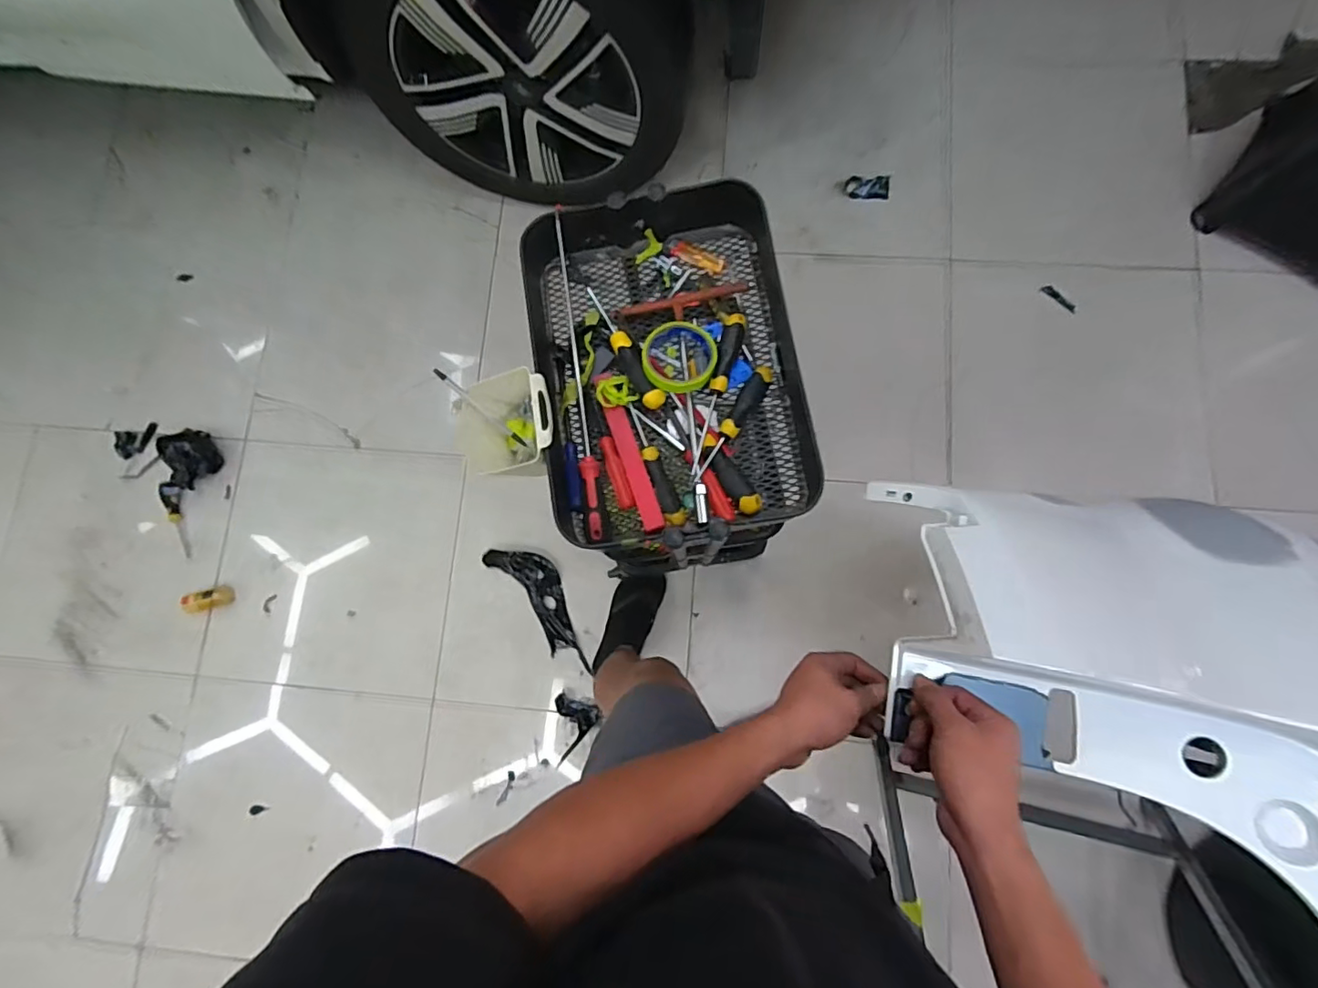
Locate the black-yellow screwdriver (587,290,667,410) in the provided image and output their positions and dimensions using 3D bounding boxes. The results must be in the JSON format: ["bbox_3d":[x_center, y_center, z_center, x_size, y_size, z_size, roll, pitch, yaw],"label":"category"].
[{"bbox_3d":[-0.046,-0.190,0.732,0.027,0.023,0.196,-28,69,0],"label":"black-yellow screwdriver"}]

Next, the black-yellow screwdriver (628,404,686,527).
[{"bbox_3d":[-0.003,-0.037,0.704,0.026,0.026,0.160,-19,80,1],"label":"black-yellow screwdriver"}]

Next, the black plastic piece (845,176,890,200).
[{"bbox_3d":[0.553,-0.814,1.511,0.115,0.023,0.056,3,81,5],"label":"black plastic piece"}]

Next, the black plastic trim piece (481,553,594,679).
[{"bbox_3d":[-0.275,0.265,1.402,0.125,0.028,0.379,-40,80,-3],"label":"black plastic trim piece"}]

